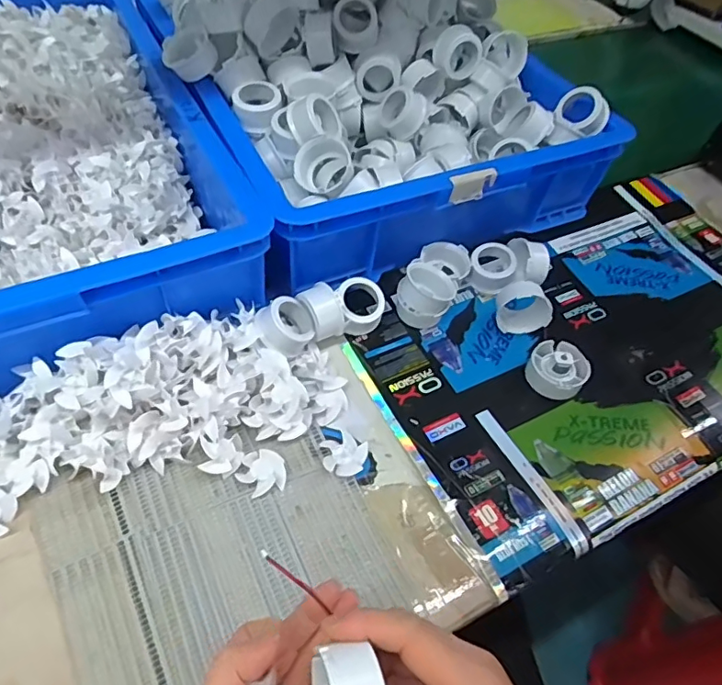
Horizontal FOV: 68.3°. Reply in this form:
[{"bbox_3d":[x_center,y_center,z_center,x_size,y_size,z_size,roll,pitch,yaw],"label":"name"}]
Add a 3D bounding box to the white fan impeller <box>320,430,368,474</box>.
[{"bbox_3d":[-0.013,0.093,0.446,0.036,0.011,0.038,4,53,-5],"label":"white fan impeller"}]

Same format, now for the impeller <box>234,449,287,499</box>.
[{"bbox_3d":[-0.080,0.105,0.427,0.037,0.016,0.031,-13,56,-16],"label":"impeller"}]

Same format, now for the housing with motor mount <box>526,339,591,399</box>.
[{"bbox_3d":[0.188,0.023,0.508,0.054,0.034,0.052,4,53,-5],"label":"housing with motor mount"}]

